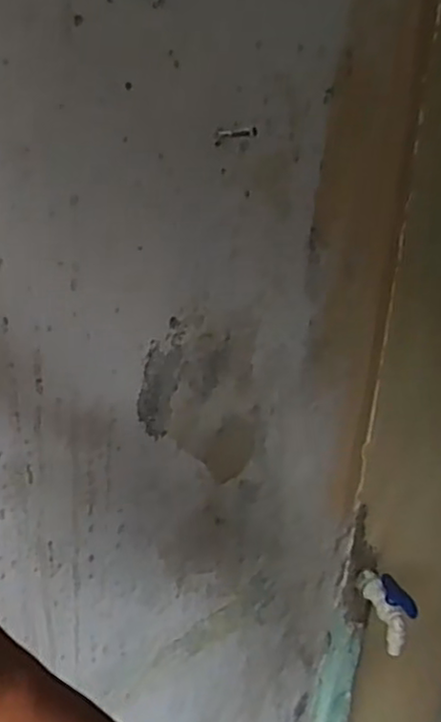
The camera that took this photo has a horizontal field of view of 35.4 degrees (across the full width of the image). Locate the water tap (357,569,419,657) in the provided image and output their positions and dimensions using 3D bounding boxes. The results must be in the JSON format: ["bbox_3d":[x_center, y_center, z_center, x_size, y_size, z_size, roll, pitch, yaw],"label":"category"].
[{"bbox_3d":[0.200,0.302,0.848,0.029,0.074,0.100,-6,26,-21],"label":"water tap"}]

